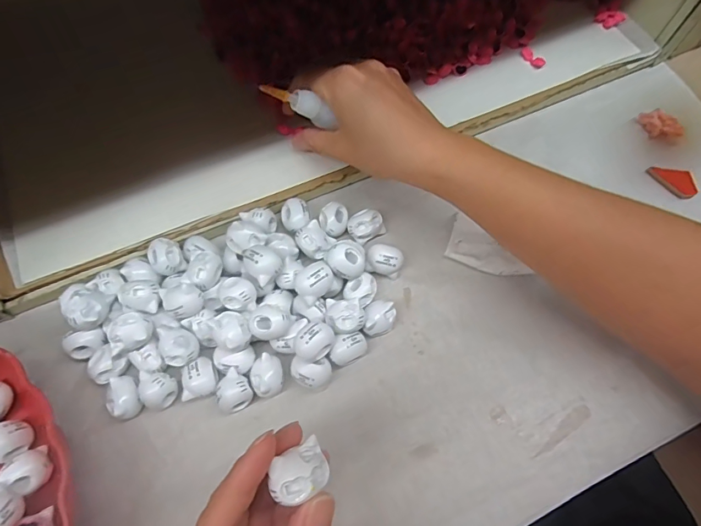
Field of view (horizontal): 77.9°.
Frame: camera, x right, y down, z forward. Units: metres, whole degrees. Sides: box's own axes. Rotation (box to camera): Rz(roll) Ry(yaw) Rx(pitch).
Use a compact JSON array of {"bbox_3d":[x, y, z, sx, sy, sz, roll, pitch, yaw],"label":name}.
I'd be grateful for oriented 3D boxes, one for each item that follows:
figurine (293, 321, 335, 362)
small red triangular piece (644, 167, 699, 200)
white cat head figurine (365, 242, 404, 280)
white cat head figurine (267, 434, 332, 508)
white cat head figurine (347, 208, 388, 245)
[{"bbox_3d":[-0.022,0.048,0.264,0.025,0.020,0.018,-32,67,-15],"label":"figurine"},{"bbox_3d":[0.254,-0.066,0.339,0.020,0.006,0.035,-29,66,-13],"label":"small red triangular piece"},{"bbox_3d":[0.024,-0.001,0.302,0.025,0.017,0.019,7,63,5],"label":"white cat head figurine"},{"bbox_3d":[-0.021,0.088,0.182,0.023,0.012,0.019,-29,66,-13],"label":"white cat head figurine"},{"bbox_3d":[0.011,-0.028,0.312,0.025,0.015,0.019,-33,67,-15],"label":"white cat head figurine"}]

